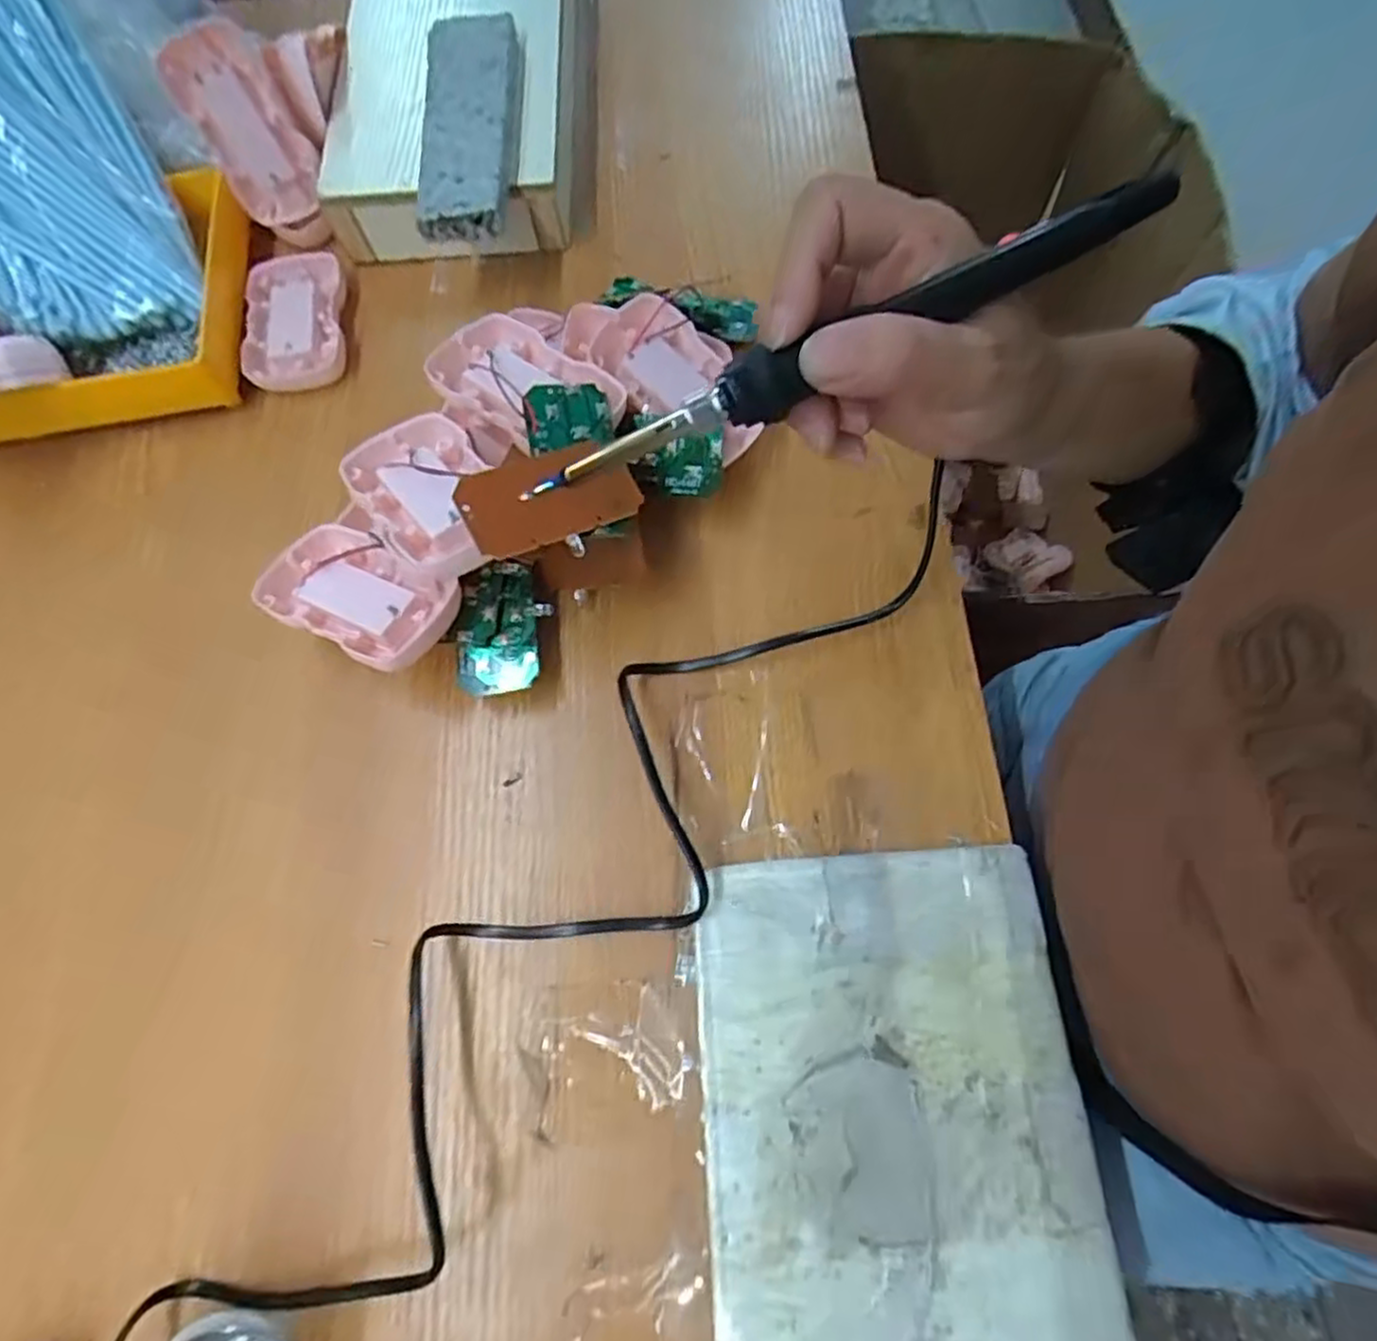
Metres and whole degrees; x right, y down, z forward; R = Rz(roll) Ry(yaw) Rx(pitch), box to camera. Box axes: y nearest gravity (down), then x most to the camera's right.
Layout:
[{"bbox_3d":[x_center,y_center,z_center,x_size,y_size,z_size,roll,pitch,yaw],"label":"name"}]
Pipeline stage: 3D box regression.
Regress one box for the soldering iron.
[{"bbox_3d":[0.047,-0.098,0.220,0.206,0.017,0.016,-25,71,3],"label":"soldering iron"}]

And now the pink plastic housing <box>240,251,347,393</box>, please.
[{"bbox_3d":[-0.225,-0.201,0.420,0.056,0.020,0.083,-6,70,0],"label":"pink plastic housing"}]

